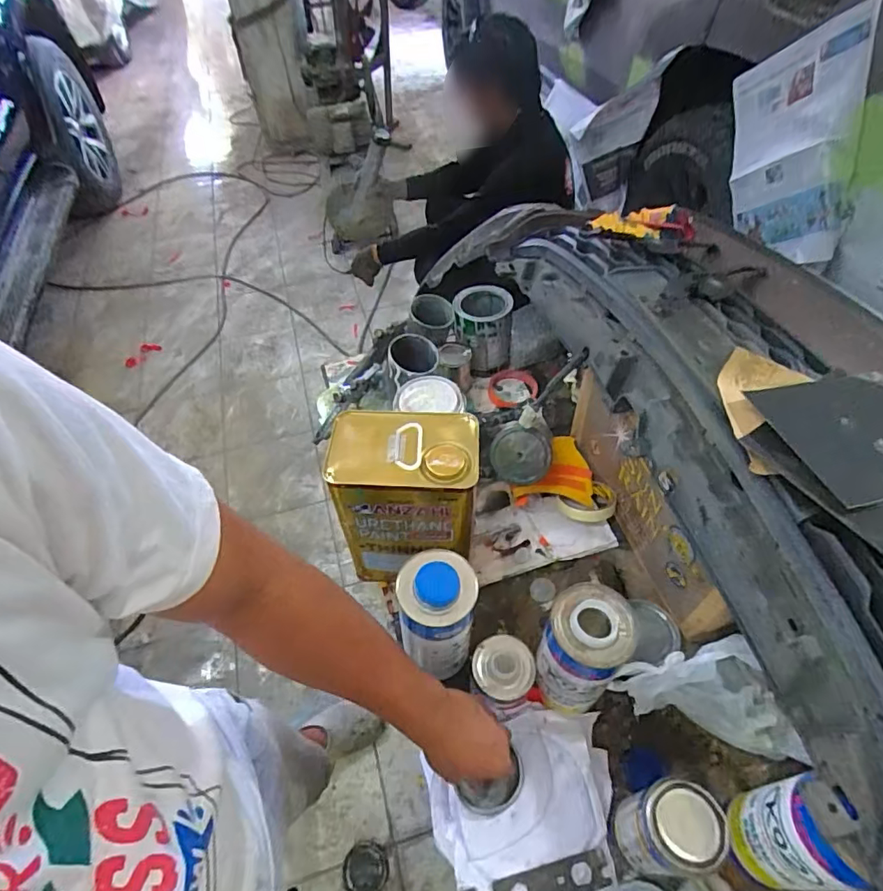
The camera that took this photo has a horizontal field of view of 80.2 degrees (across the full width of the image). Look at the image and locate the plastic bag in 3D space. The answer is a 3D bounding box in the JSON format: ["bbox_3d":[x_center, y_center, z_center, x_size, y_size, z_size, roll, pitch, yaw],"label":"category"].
[{"bbox_3d":[0.320,0.283,0.618,0.206,0.069,0.104,12,53,11],"label":"plastic bag"}]

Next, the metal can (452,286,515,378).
[{"bbox_3d":[0.076,-0.216,0.978,0.105,0.117,0.123,4,52,5],"label":"metal can"}]

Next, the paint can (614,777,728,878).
[{"bbox_3d":[0.213,0.367,0.502,0.068,0.123,0.067,-1,52,1],"label":"paint can"}]

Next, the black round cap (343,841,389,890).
[{"bbox_3d":[-0.158,0.895,1.104,0.092,0.008,0.092,-1,52,1],"label":"black round cap"}]

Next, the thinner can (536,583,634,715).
[{"bbox_3d":[0.148,0.222,0.569,0.086,0.163,0.089,-1,52,1],"label":"thinner can"}]

